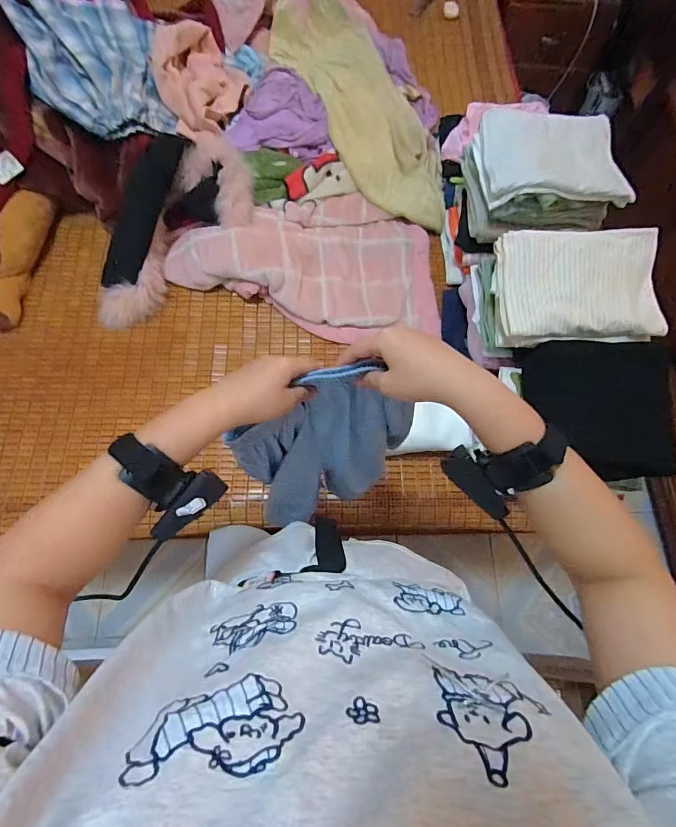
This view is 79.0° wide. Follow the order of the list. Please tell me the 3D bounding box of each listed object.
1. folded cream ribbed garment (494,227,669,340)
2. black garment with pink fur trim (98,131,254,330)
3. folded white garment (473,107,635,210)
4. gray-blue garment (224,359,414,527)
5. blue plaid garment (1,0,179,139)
[{"bbox_3d":[0.454,-0.244,0.773,0.295,0.051,0.225,2,72,-2],"label":"folded cream ribbed garment"},{"bbox_3d":[-0.395,-0.417,0.942,0.247,0.099,0.493,35,92,9],"label":"black garment with pink fur trim"},{"bbox_3d":[0.442,-0.542,0.838,0.291,0.066,0.242,2,72,-2],"label":"folded white garment"},{"bbox_3d":[-0.017,0.040,0.544,0.215,0.305,0.080,-11,52,0],"label":"gray-blue garment"},{"bbox_3d":[-0.580,-0.854,0.982,0.295,0.123,0.403,-21,74,-9],"label":"blue plaid garment"}]

